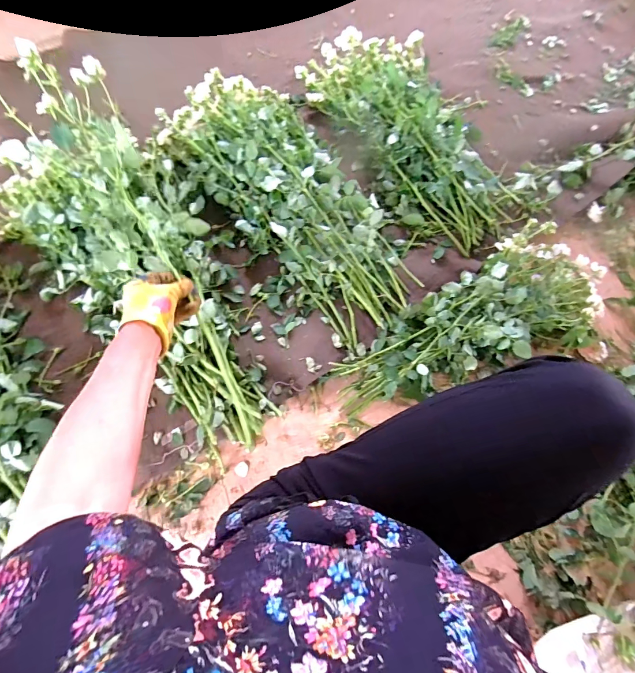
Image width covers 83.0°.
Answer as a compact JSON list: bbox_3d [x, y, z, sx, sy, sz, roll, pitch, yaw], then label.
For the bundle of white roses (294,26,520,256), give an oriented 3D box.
[{"bbox_3d":[0.212,-0.464,0.811,0.320,0.083,0.588,-22,74,-9],"label":"bundle of white roses"}]

